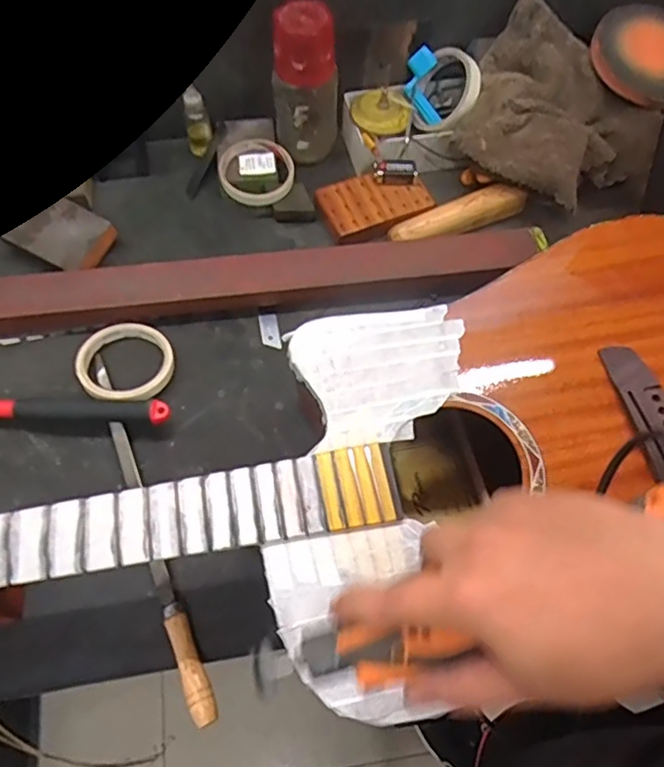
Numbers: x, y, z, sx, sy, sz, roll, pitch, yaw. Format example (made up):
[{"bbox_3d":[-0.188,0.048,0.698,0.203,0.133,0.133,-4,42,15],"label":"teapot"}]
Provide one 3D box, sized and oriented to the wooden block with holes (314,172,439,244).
[{"bbox_3d":[0.048,-0.207,0.658,0.120,0.020,0.077,-21,66,-11],"label":"wooden block with holes"}]

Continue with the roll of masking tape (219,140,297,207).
[{"bbox_3d":[-0.086,-0.245,0.663,0.088,0.020,0.085,1,63,-1],"label":"roll of masking tape"}]

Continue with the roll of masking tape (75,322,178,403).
[{"bbox_3d":[-0.203,-0.021,0.565,0.089,0.021,0.089,1,63,-1],"label":"roll of masking tape"}]

